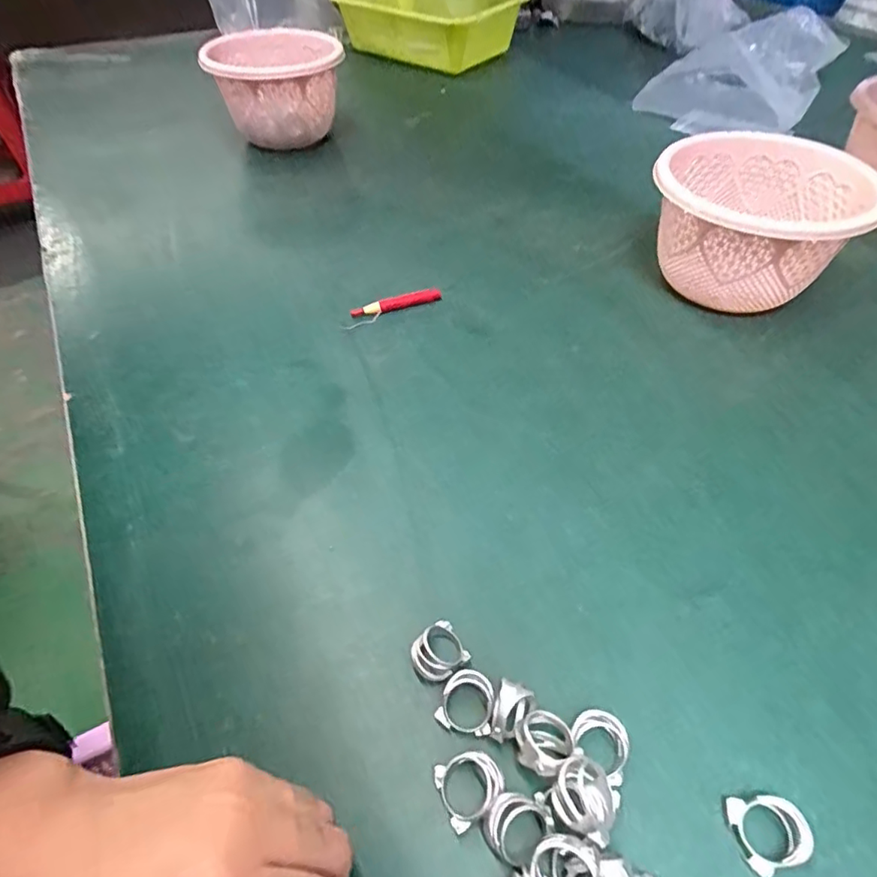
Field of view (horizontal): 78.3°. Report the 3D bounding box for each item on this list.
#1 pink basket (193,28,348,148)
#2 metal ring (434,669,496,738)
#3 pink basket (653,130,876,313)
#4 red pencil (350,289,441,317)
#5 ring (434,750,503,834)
[{"bbox_3d":[-0.183,-0.398,0.628,0.140,0.109,0.174,-12,50,-9],"label":"pink basket"},{"bbox_3d":[0.013,0.114,0.233,0.023,0.014,0.023,-1,49,1],"label":"metal ring"},{"bbox_3d":[0.235,-0.161,0.420,0.142,0.090,0.138,7,49,7],"label":"pink basket"},{"bbox_3d":[-0.033,-0.108,0.433,0.073,0.011,0.010,-16,50,-12],"label":"red pencil"},{"bbox_3d":[0.013,0.138,0.213,0.025,0.012,0.023,-1,49,1],"label":"ring"}]

